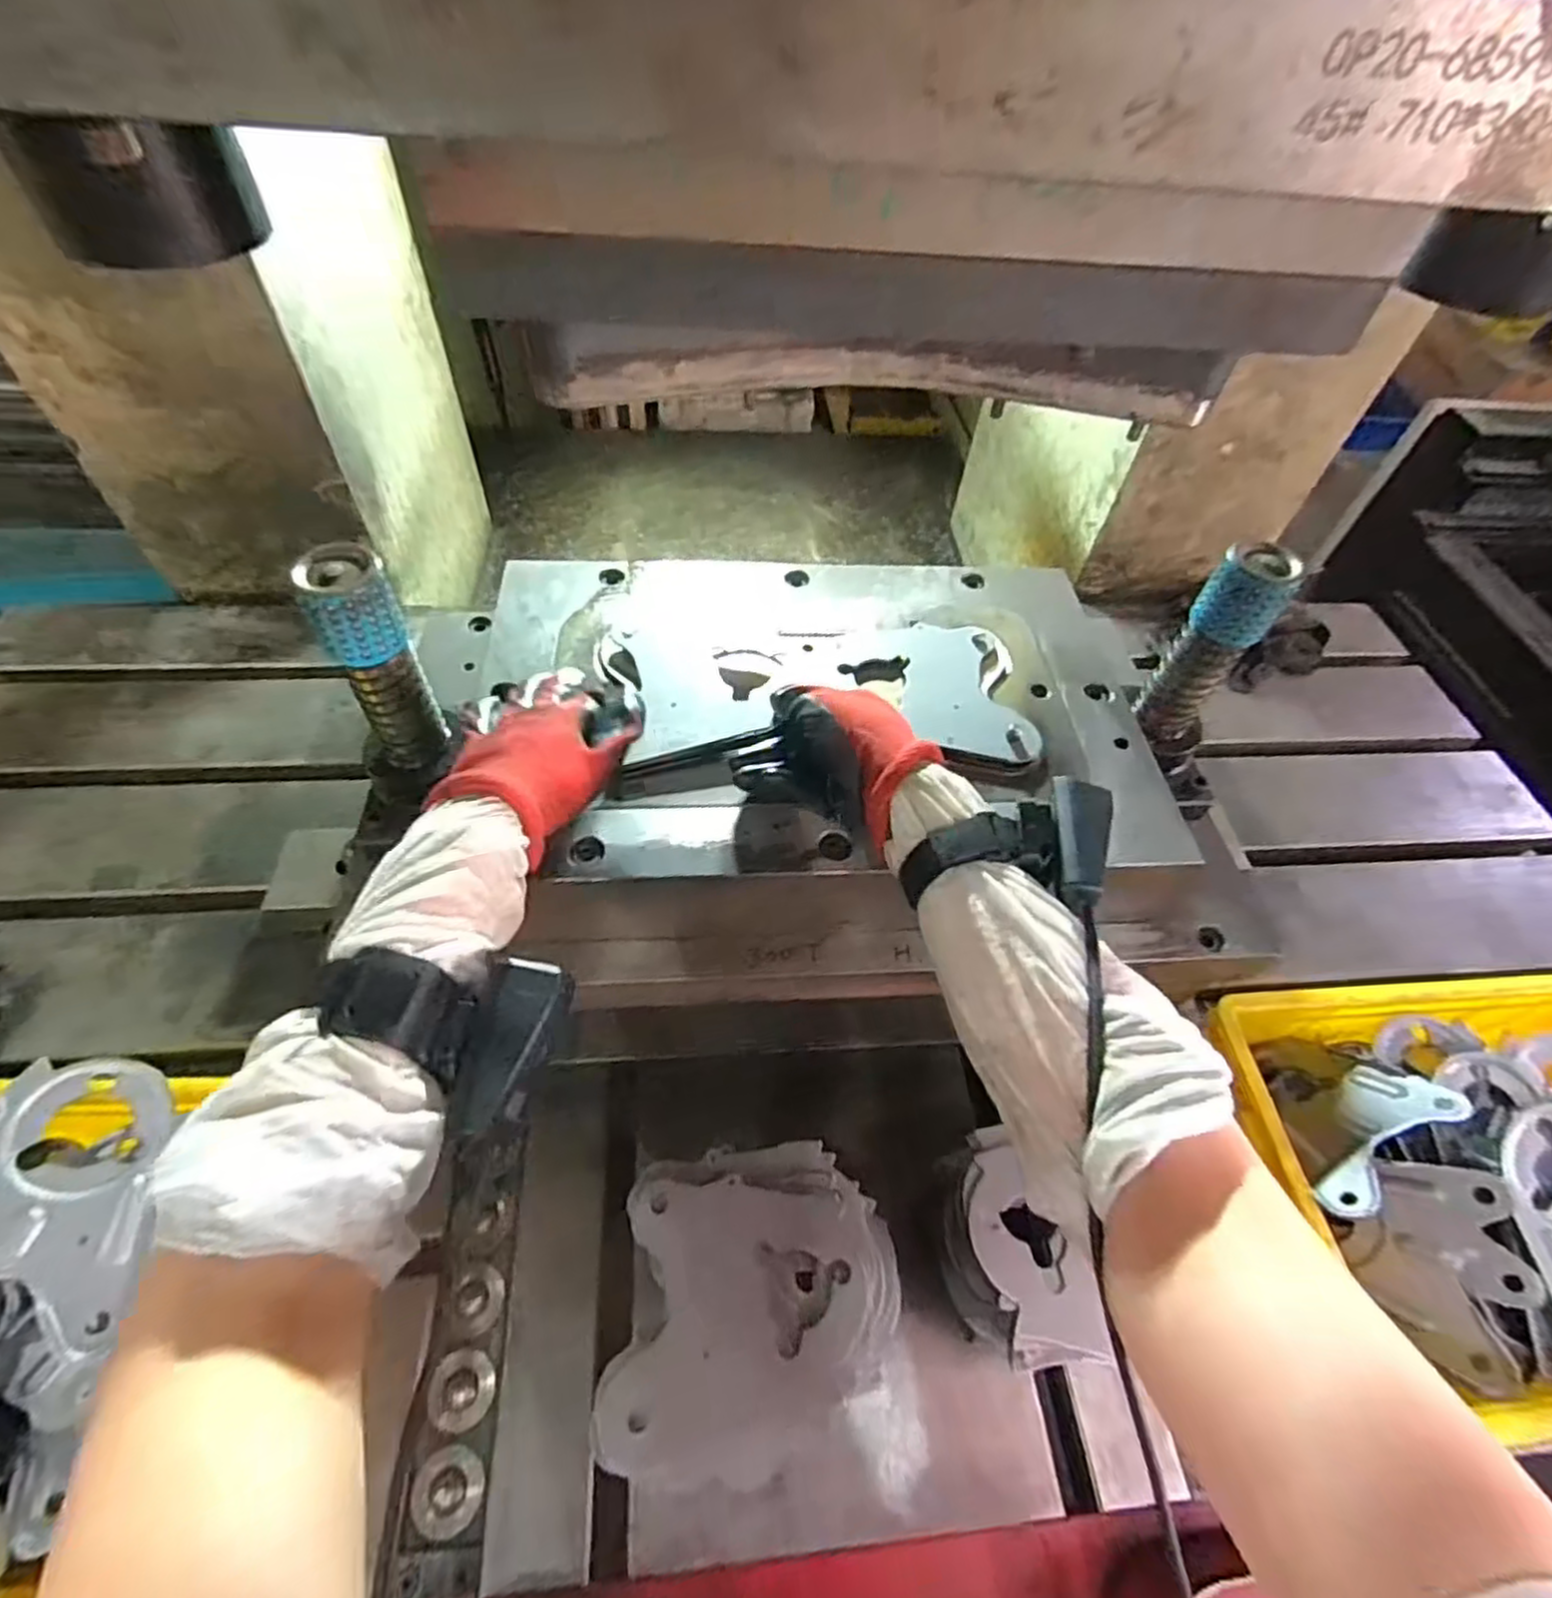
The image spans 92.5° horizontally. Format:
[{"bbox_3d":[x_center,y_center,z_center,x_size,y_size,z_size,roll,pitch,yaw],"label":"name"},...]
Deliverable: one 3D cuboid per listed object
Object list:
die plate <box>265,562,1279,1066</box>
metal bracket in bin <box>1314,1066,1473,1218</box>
[{"bbox_3d":[0.046,-0.038,0.561,0.483,0.114,0.336,-2,54,-5],"label":"die plate"},{"bbox_3d":[0.409,0.227,0.491,0.117,0.071,0.013,-40,106,-40],"label":"metal bracket in bin"}]

